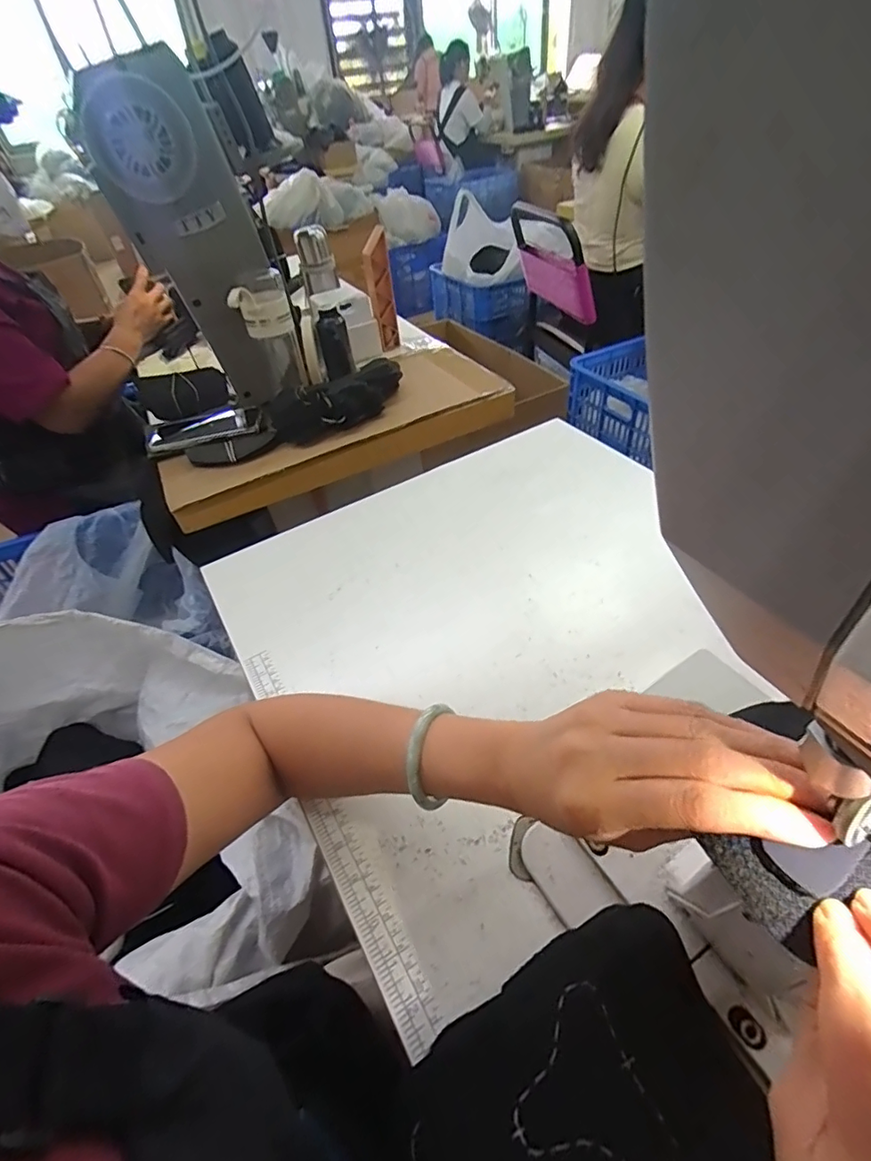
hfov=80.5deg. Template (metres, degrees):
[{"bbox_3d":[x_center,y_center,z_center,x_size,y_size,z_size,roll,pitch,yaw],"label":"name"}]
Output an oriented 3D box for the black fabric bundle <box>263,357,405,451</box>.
[{"bbox_3d":[-0.140,-0.268,0.775,0.217,0.068,0.085,-22,49,-16],"label":"black fabric bundle"}]

